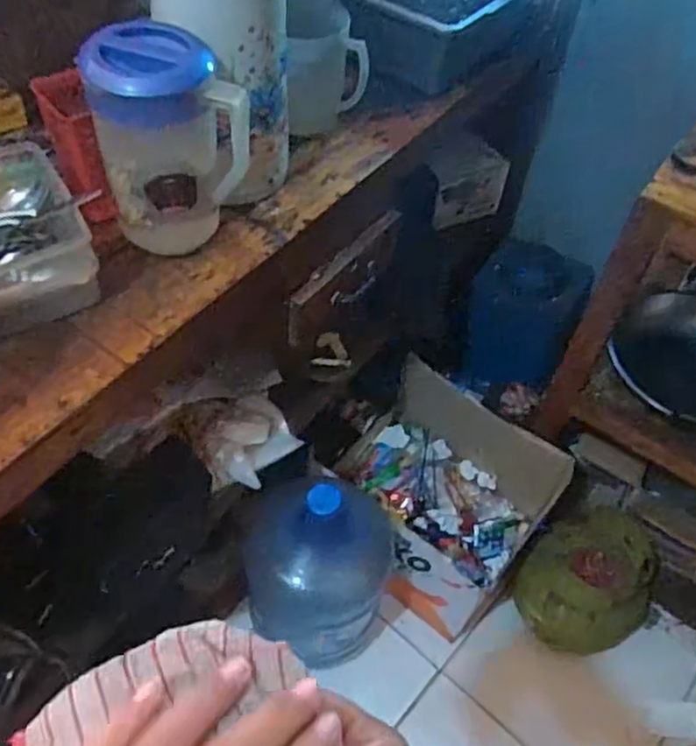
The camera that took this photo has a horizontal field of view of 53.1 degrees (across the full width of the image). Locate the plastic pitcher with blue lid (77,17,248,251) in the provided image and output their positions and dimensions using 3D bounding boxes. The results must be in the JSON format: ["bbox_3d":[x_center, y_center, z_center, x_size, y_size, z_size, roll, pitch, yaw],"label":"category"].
[{"bbox_3d":[-0.195,-0.242,0.770,0.142,0.240,0.109,-19,56,-18],"label":"plastic pitcher with blue lid"}]

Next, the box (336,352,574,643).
[{"bbox_3d":[0.189,0.270,1.518,0.432,0.248,0.422,35,57,20],"label":"box"}]

